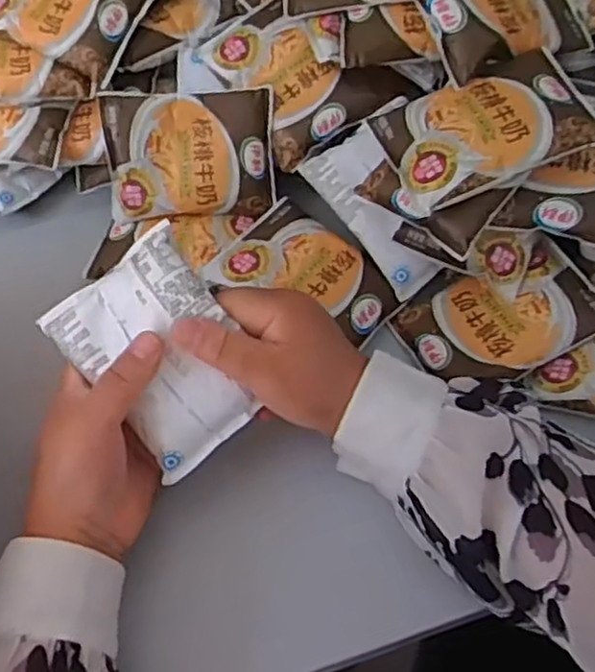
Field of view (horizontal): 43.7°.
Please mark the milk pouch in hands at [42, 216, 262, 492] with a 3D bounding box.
[{"bbox_3d":[-0.078,0.010,0.434,0.092,0.020,0.122,-38,88,13],"label":"milk pouch in hands"}]

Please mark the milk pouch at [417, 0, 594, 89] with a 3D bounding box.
[{"bbox_3d":[0.146,-0.236,0.524,0.125,0.021,0.093,-21,82,-24],"label":"milk pouch"}]

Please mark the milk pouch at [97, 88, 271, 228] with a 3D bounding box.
[{"bbox_3d":[-0.081,-0.138,0.567,0.125,0.018,0.091,-4,101,-3],"label":"milk pouch"}]

